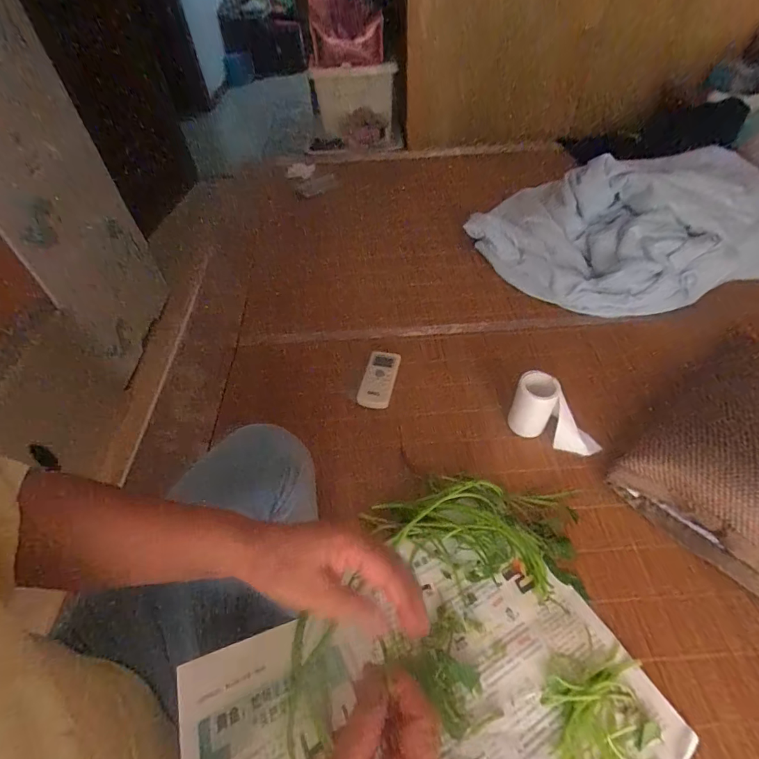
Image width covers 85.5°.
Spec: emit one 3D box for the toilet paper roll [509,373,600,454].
[{"bbox_3d":[0.276,0.058,0.636,0.139,0.088,0.060,25,55,23],"label":"toilet paper roll"}]

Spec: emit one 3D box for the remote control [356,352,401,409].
[{"bbox_3d":[-0.001,-0.003,0.759,0.059,0.019,0.122,8,50,10],"label":"remote control"}]

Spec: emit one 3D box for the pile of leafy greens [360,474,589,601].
[{"bbox_3d":[0.126,0.186,0.550,0.270,0.053,0.132,6,50,9],"label":"pile of leafy greens"}]

